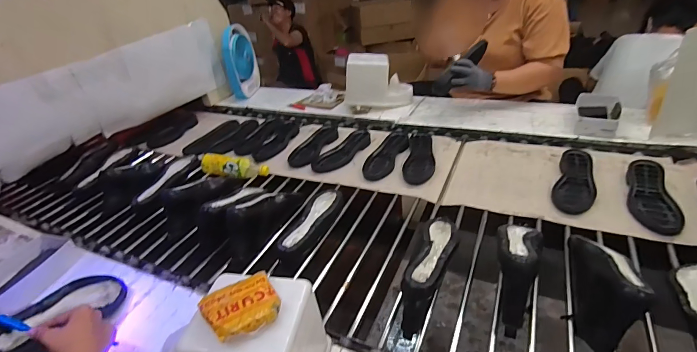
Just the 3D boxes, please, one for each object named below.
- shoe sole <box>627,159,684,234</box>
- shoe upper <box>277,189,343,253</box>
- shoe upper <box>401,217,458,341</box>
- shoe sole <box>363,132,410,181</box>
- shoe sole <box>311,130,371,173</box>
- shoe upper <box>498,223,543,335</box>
[{"bbox_3d":[0.694,0.040,0.820,0.093,0.033,0.245,12,38,28],"label":"shoe sole"},{"bbox_3d":[-0.084,0.116,0.865,0.075,0.068,0.224,13,39,29],"label":"shoe upper"},{"bbox_3d":[0.172,0.191,0.739,0.075,0.120,0.247,7,36,23],"label":"shoe upper"},{"bbox_3d":[0.121,-0.071,1.125,0.092,0.041,0.250,12,38,29],"label":"shoe sole"},{"bbox_3d":[-0.019,-0.080,1.170,0.228,0.041,0.099,-32,40,-32],"label":"shoe sole"},{"bbox_3d":[0.306,0.161,0.644,0.079,0.110,0.225,8,56,21],"label":"shoe upper"}]

